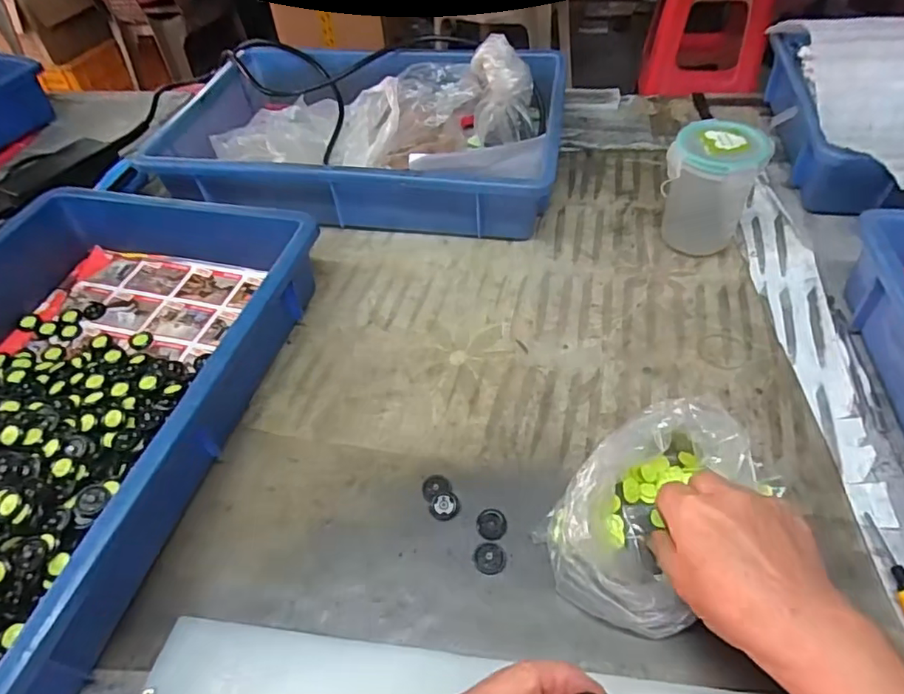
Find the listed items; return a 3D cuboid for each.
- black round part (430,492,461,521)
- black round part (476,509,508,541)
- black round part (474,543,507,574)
[{"bbox_3d":[-0.005,0.110,0.384,0.020,0.004,0.020,-2,49,3],"label":"black round part"},{"bbox_3d":[0.027,0.120,0.374,0.020,0.004,0.022,-2,49,3],"label":"black round part"},{"bbox_3d":[0.025,0.136,0.358,0.020,0.004,0.020,-2,49,3],"label":"black round part"}]

